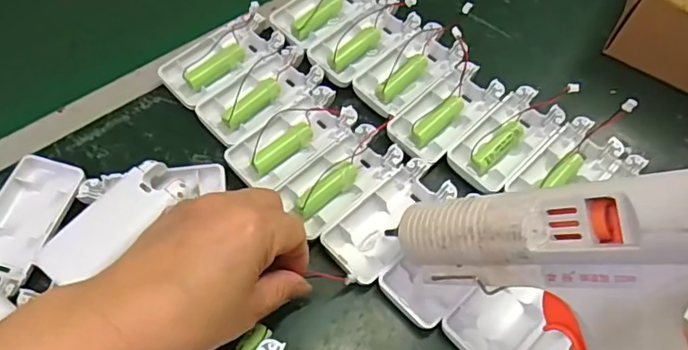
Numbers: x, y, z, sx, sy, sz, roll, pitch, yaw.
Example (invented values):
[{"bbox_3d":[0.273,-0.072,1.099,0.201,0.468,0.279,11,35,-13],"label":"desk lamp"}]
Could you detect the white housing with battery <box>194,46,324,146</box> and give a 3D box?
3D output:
[{"bbox_3d":[-0.062,-0.058,0.416,0.096,0.014,0.044,-38,68,-21],"label":"white housing with battery"}]

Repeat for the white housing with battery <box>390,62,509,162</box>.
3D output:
[{"bbox_3d":[0.077,-0.047,0.412,0.094,0.016,0.046,-40,69,-22],"label":"white housing with battery"}]

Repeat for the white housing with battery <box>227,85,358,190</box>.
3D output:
[{"bbox_3d":[-0.036,-0.024,0.395,0.093,0.014,0.050,-37,68,-20],"label":"white housing with battery"}]

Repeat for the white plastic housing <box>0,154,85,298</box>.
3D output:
[{"bbox_3d":[-0.208,0.032,0.356,0.048,0.014,0.091,13,61,5],"label":"white plastic housing"}]

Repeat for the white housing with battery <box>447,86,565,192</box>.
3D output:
[{"bbox_3d":[0.120,-0.026,0.406,0.094,0.015,0.043,-39,69,-21],"label":"white housing with battery"}]

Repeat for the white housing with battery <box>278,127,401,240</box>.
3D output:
[{"bbox_3d":[0.000,0.002,0.381,0.086,0.015,0.043,-39,69,-21],"label":"white housing with battery"}]

